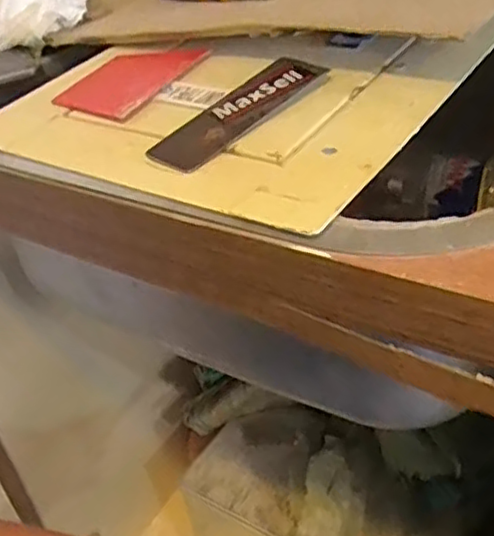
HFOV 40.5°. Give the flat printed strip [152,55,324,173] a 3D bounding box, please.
[{"bbox_3d":[-0.006,-0.100,0.427,0.041,0.004,0.130,33,61,32],"label":"flat printed strip"}]

